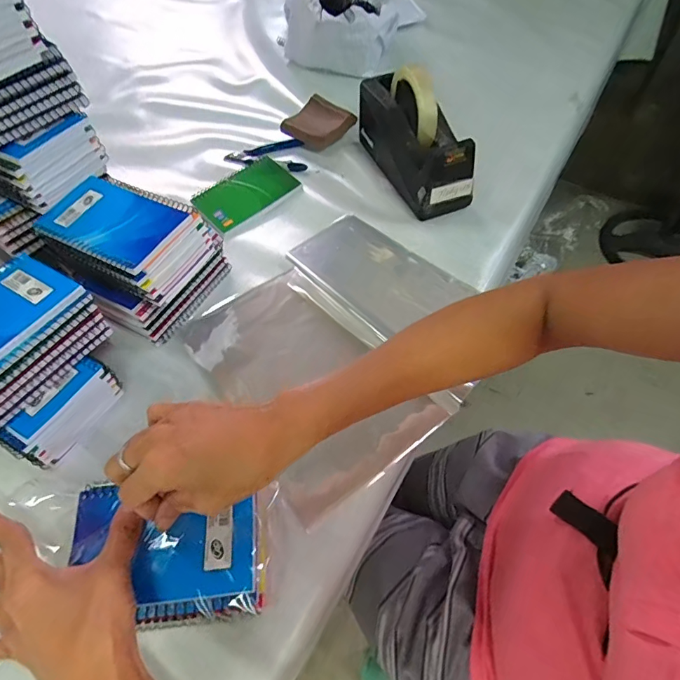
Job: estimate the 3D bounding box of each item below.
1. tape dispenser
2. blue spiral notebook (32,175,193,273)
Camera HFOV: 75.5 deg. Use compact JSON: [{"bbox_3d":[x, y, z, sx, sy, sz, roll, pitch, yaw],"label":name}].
[{"bbox_3d":[0.094,-0.270,0.565,0.077,0.114,0.196,-17,57,-9],"label":"tape dispenser"},{"bbox_3d":[-0.216,-0.115,0.419,0.125,0.013,0.085,22,59,16],"label":"blue spiral notebook"}]

